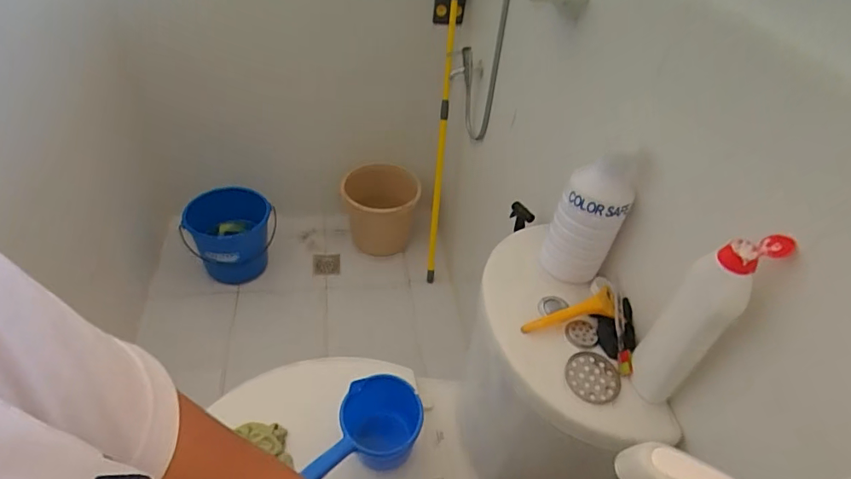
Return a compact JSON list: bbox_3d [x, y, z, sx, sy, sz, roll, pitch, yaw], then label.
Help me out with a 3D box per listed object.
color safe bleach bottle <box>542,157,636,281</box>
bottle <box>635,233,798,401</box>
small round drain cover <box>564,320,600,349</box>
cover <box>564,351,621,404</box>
[{"bbox_3d":[0.246,-0.031,0.731,0.092,0.191,0.096,25,46,18],"label":"color safe bleach bottle"},{"bbox_3d":[0.301,0.098,0.547,0.065,0.252,0.049,34,49,25],"label":"bottle"},{"bbox_3d":[0.222,0.134,0.682,0.044,0.012,0.039,8,43,0],"label":"small round drain cover"},{"bbox_3d":[0.221,0.183,0.641,0.068,0.012,0.070,4,43,-4],"label":"cover"}]

